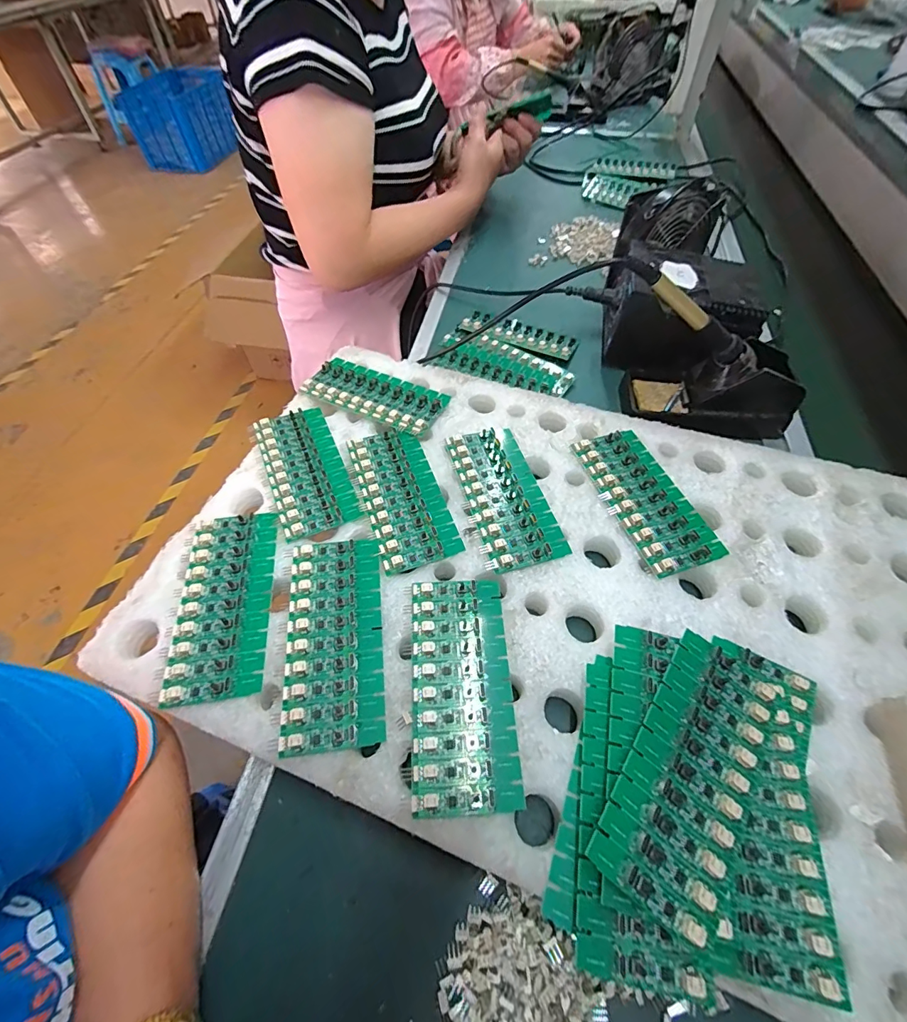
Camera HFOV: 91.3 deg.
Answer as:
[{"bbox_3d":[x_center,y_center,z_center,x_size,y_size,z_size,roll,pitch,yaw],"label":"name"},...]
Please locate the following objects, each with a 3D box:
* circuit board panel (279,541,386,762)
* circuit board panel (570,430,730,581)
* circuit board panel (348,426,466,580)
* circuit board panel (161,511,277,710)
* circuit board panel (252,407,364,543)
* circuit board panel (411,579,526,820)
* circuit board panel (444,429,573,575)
[{"bbox_3d":[-0.080,0.082,0.295,0.060,0.008,0.137,-5,55,-3],"label":"circuit board panel"},{"bbox_3d":[0.156,-0.013,0.362,0.065,0.008,0.136,-16,57,-10],"label":"circuit board panel"},{"bbox_3d":[-0.043,-0.016,0.365,0.062,0.006,0.136,-17,57,-11],"label":"circuit board panel"},{"bbox_3d":[-0.161,0.062,0.312,0.060,0.005,0.136,-8,55,-5],"label":"circuit board panel"},{"bbox_3d":[-0.128,-0.039,0.379,0.060,0.007,0.136,-21,57,-13],"label":"circuit board panel"},{"bbox_3d":[0.005,0.108,0.279,0.061,0.005,0.136,-1,57,-3],"label":"circuit board panel"},{"bbox_3d":[0.040,-0.016,0.365,0.064,0.007,0.135,-14,56,-9],"label":"circuit board panel"}]

